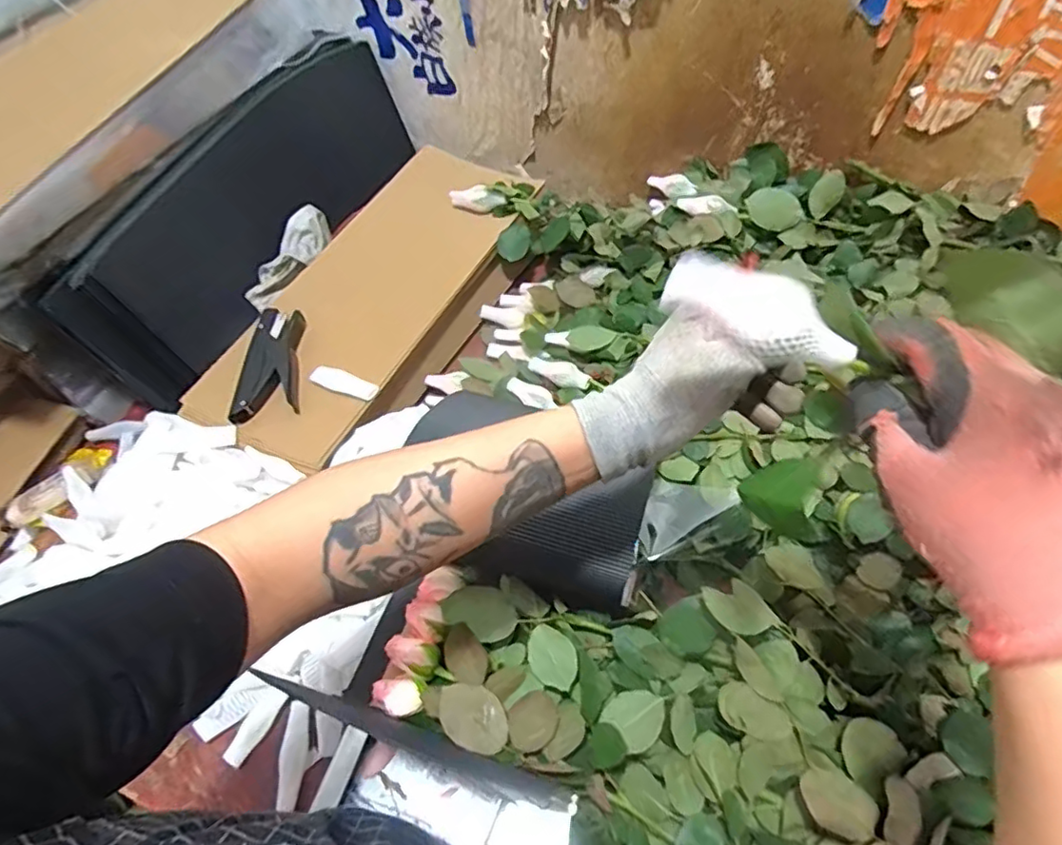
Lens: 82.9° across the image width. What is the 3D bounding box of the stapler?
[{"bbox_3d":[-0.308,-0.073,0.709,0.067,0.020,0.143,-5,57,0],"label":"stapler"}]

